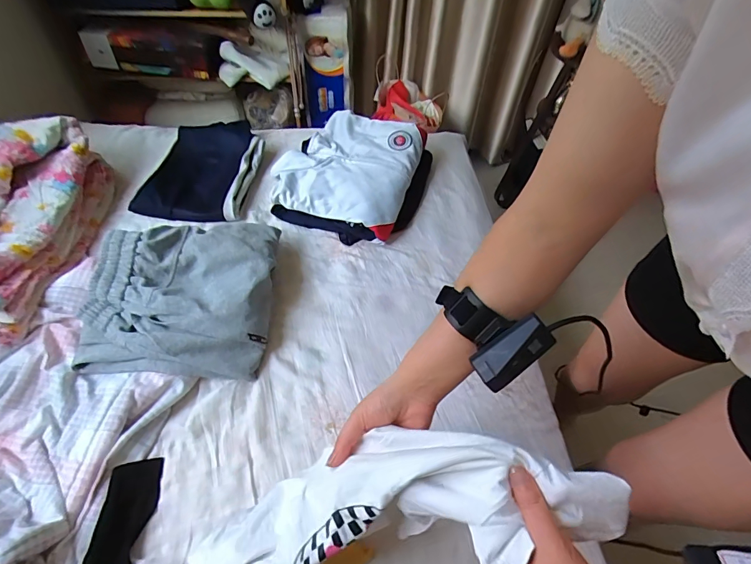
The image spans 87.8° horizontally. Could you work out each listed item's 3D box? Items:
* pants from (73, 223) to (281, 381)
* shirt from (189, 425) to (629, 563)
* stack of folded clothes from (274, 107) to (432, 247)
[{"bbox_3d":[-0.320,0.008,0.659,0.281,0.113,0.280,1,51,-1],"label":"pants"},{"bbox_3d":[-0.003,0.216,0.356,0.398,0.073,0.127,-26,52,19],"label":"shirt"},{"bbox_3d":[-0.042,-0.242,0.863,0.292,0.099,0.316,19,53,13],"label":"stack of folded clothes"}]

